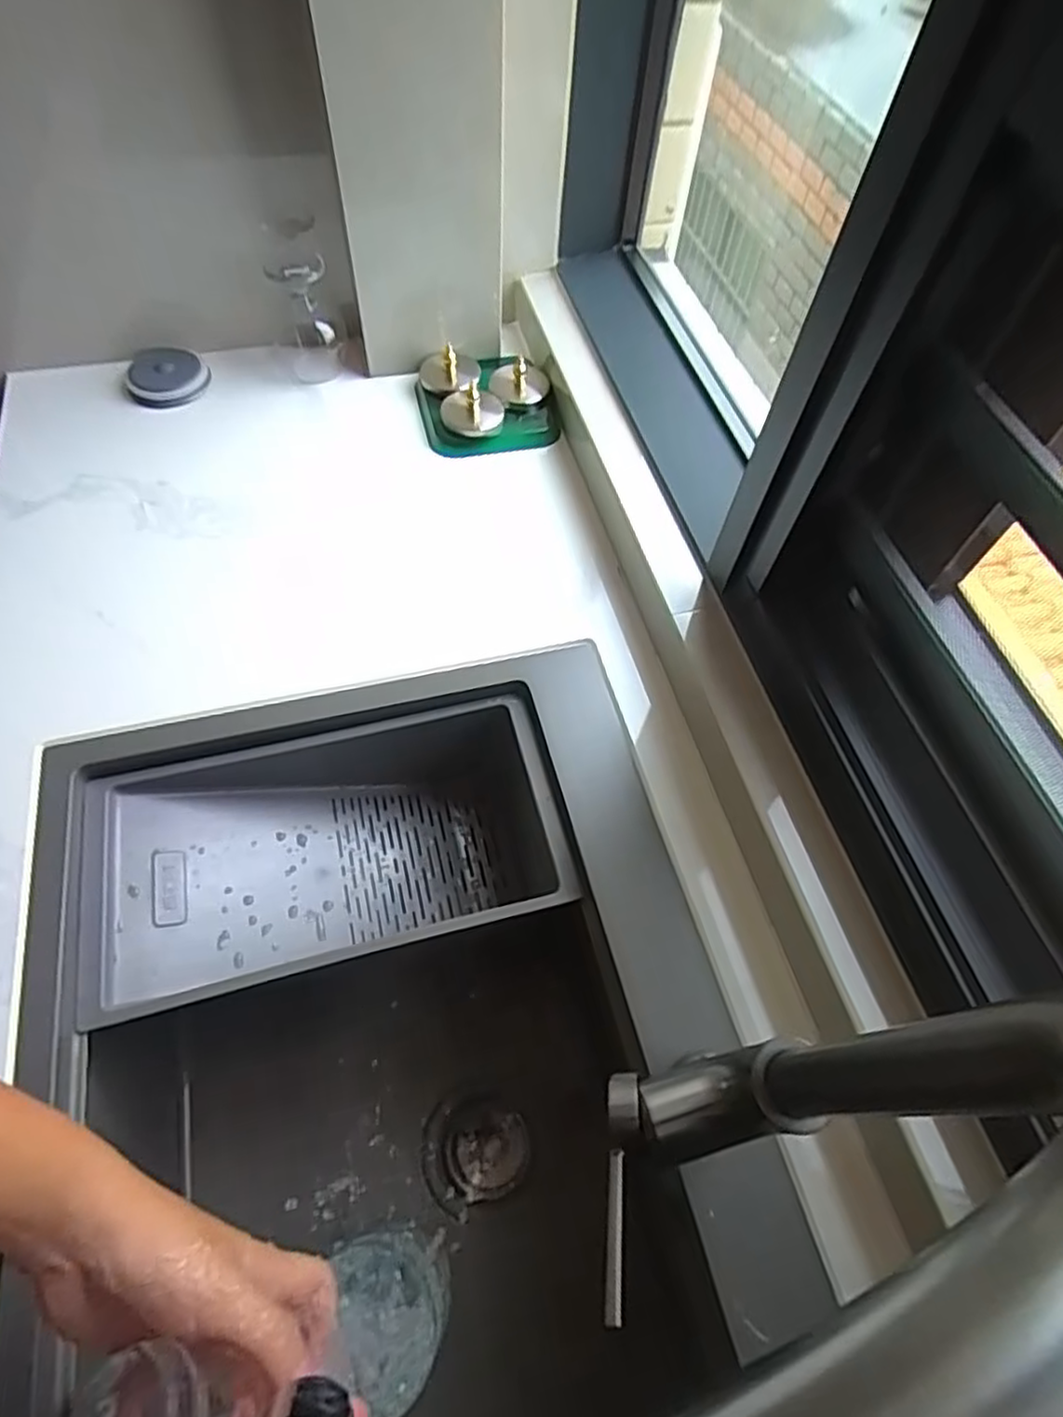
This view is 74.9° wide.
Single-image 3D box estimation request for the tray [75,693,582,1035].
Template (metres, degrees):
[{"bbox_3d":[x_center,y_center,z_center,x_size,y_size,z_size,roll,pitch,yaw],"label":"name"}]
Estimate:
[{"bbox_3d":[-0.171,0.143,0.625,0.370,0.148,0.192,-12,61,-10],"label":"tray"}]

